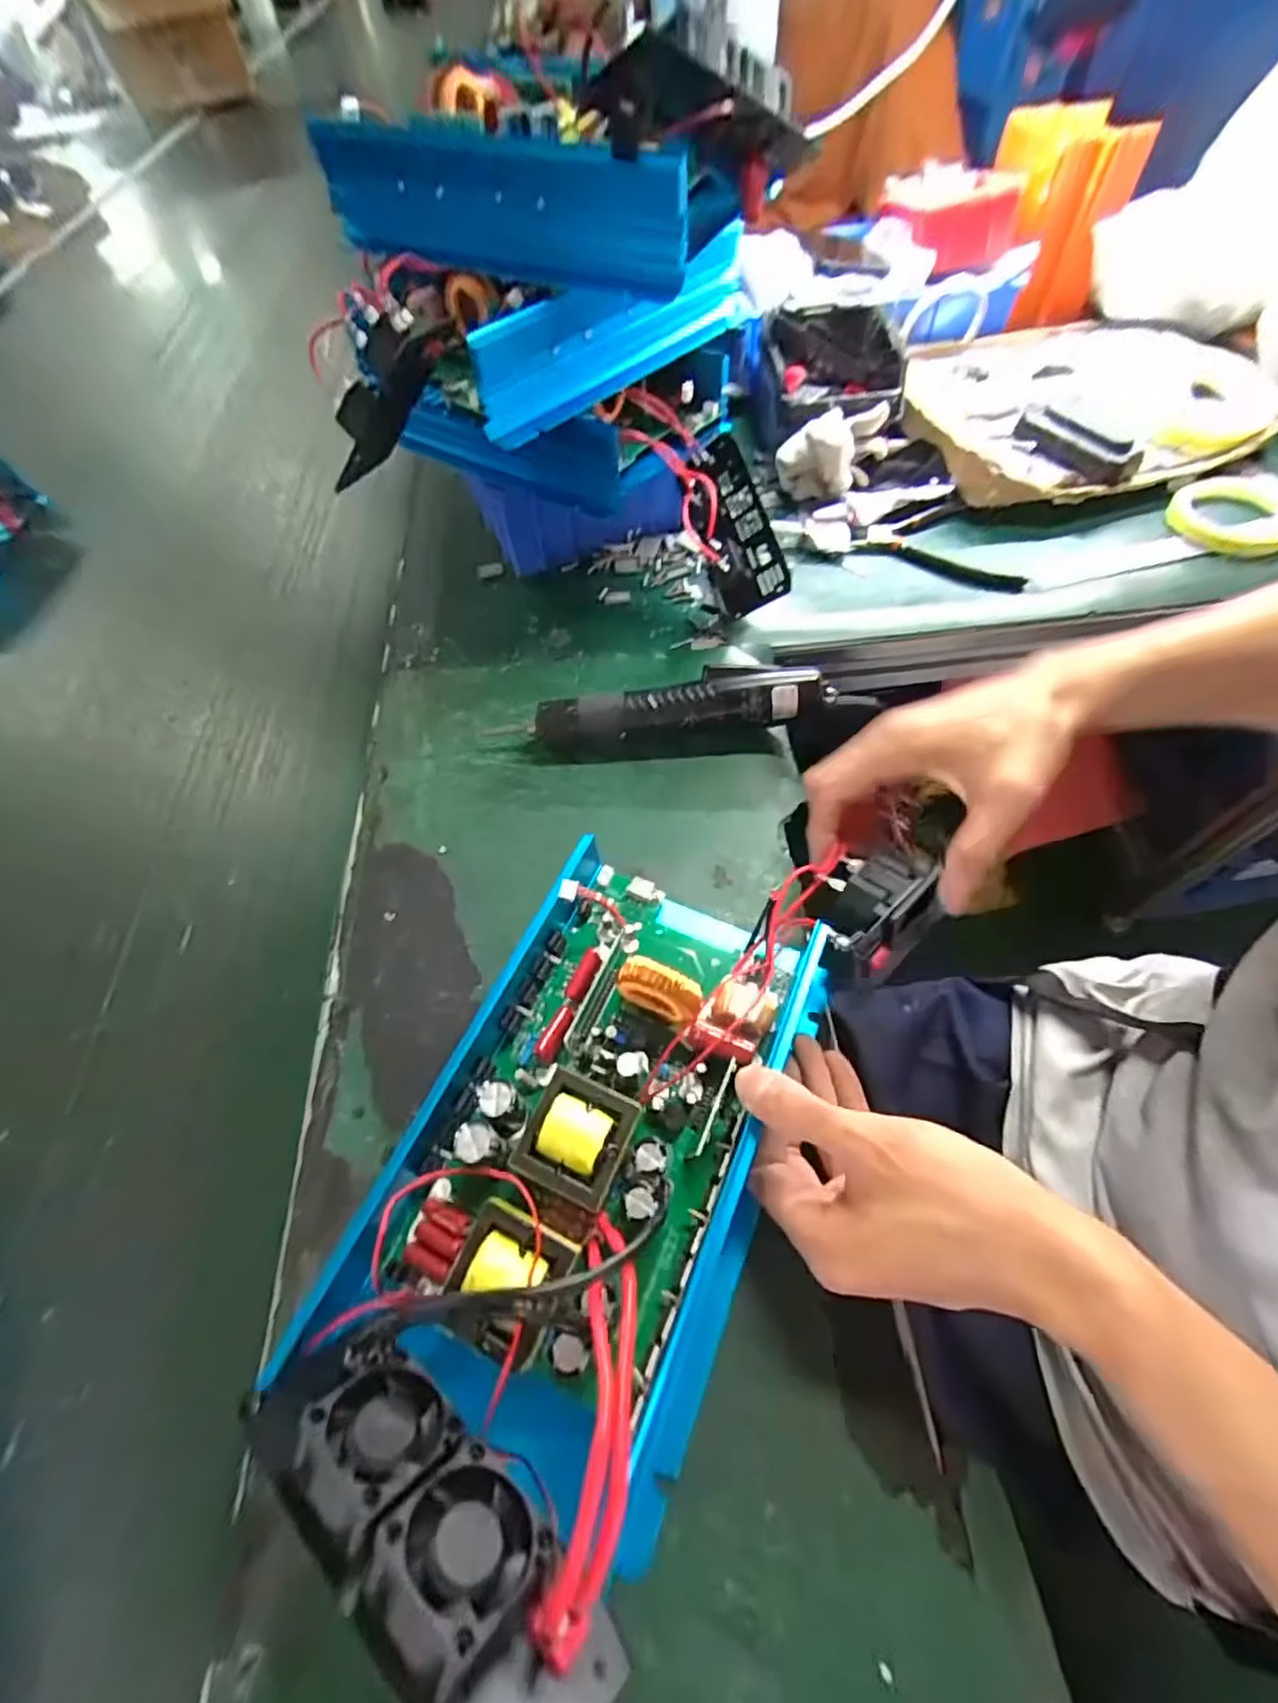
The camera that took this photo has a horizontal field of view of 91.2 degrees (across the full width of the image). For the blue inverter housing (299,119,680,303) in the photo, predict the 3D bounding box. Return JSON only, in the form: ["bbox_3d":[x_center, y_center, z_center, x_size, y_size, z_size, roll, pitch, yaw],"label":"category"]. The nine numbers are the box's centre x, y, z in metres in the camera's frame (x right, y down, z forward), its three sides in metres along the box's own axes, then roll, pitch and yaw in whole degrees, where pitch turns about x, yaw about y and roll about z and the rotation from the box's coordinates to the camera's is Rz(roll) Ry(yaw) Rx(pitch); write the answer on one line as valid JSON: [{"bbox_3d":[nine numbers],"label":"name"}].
[{"bbox_3d":[-0.086,-0.385,0.373,0.249,0.061,0.025,24,65,9],"label":"blue inverter housing"}]

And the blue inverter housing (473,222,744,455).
[{"bbox_3d":[0.000,-0.363,0.432,0.029,0.066,0.273,38,68,15],"label":"blue inverter housing"}]

